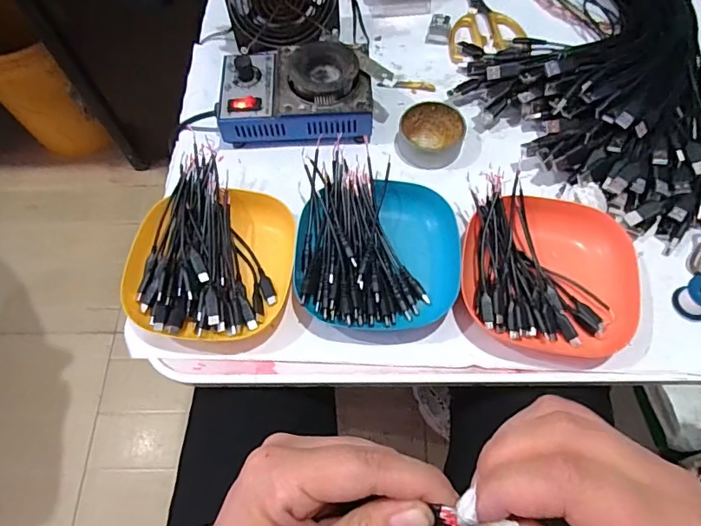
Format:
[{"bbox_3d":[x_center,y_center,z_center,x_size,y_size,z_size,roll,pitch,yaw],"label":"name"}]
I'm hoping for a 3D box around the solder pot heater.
[{"bbox_3d":[-0.054,-0.170,0.498,0.152,0.061,0.101,2,65,3],"label":"solder pot heater"}]

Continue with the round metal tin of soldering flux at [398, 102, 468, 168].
[{"bbox_3d":[0.081,-0.128,0.492,0.062,0.024,0.063,-1,65,2],"label":"round metal tin of soldering flux"}]

